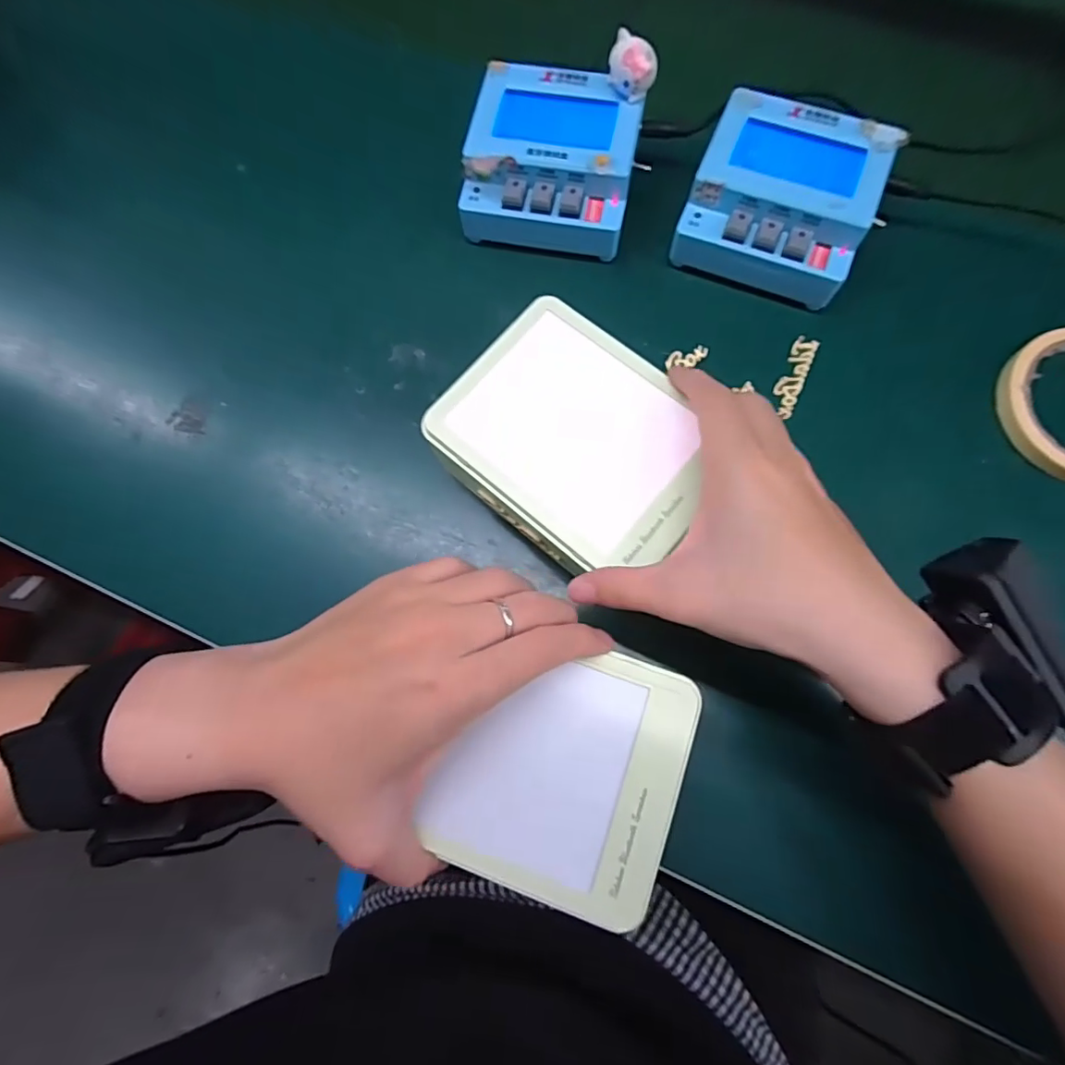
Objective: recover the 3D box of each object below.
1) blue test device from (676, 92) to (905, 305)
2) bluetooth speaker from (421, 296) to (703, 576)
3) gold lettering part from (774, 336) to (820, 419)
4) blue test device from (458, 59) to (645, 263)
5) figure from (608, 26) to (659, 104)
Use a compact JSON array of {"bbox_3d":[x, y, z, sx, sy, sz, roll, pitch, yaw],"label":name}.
[{"bbox_3d":[0.151,-0.200,0.334,0.103,0.060,0.102,23,76,8],"label":"blue test device"},{"bbox_3d":[0.023,-0.046,0.268,0.130,0.022,0.106,39,72,14],"label":"bluetooth speaker"},{"bbox_3d":[0.157,-0.094,0.323,0.014,0.004,0.055,23,77,9],"label":"gold lettering part"},{"bbox_3d":[0.013,-0.234,0.344,0.104,0.052,0.101,10,74,5],"label":"blue test device"},{"bbox_3d":[0.059,-0.273,0.314,0.030,0.026,0.018,33,77,10],"label":"figure"}]

